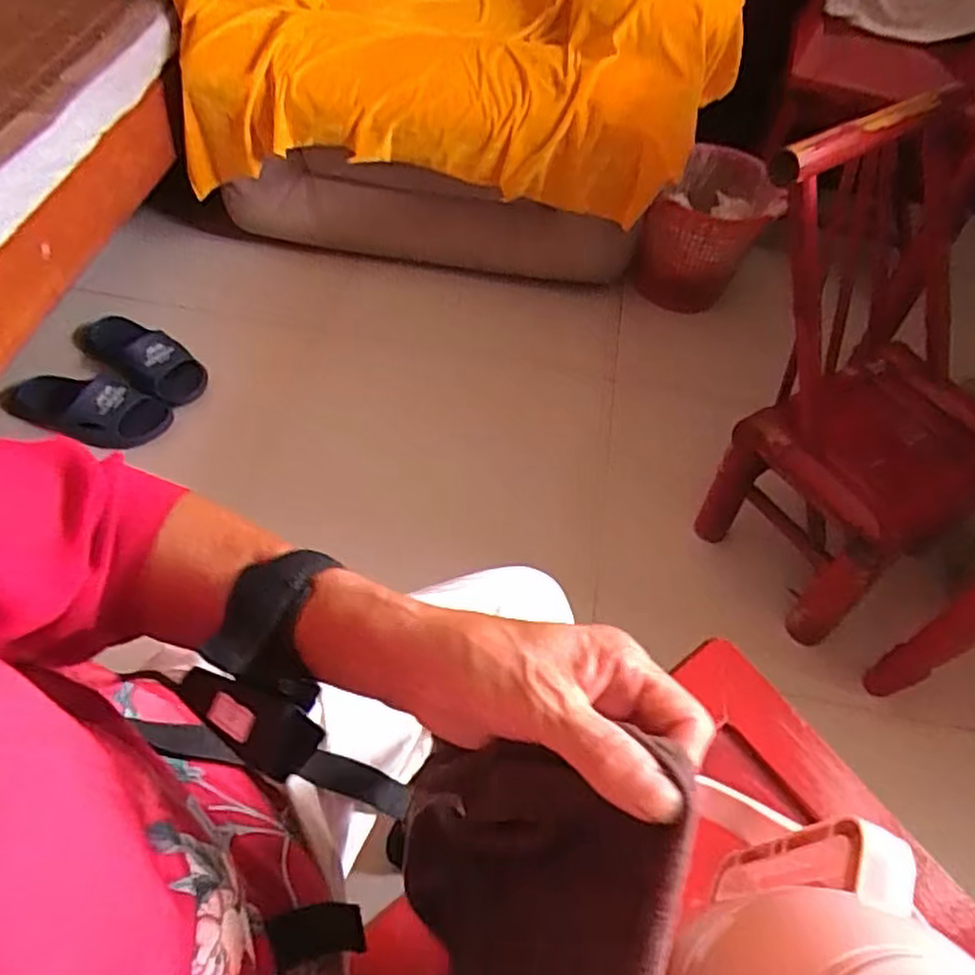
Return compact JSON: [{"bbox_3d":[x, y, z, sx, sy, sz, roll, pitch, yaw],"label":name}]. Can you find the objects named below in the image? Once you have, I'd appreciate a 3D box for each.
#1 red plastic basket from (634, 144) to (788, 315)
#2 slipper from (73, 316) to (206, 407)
[{"bbox_3d":[0.486,-0.557,1.563,0.237,0.258,0.291,23,58,12],"label":"red plastic basket"},{"bbox_3d":[-0.700,-0.275,1.410,0.314,0.084,0.110,33,60,18],"label":"slipper"}]

